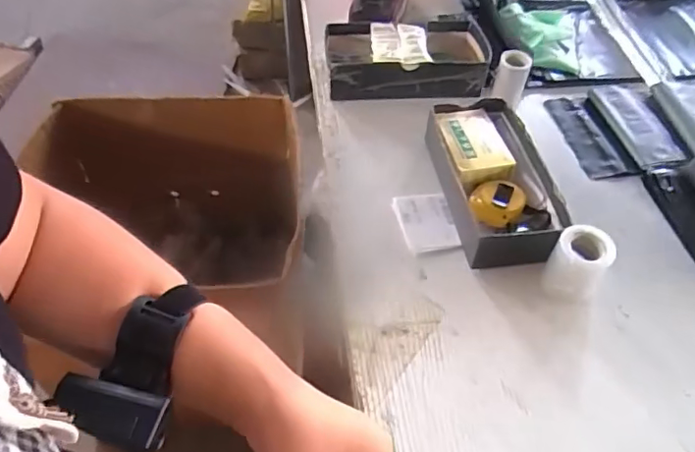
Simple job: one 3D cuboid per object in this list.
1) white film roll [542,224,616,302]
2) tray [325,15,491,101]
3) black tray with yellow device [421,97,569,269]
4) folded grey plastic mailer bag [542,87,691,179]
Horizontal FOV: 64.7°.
[{"bbox_3d":[0.232,0.040,0.555,0.055,0.064,0.053,34,58,23],"label":"white film roll"},{"bbox_3d":[0.085,-0.239,0.777,0.231,0.050,0.123,-3,52,-4],"label":"tray"},{"bbox_3d":[0.165,-0.051,0.635,0.116,0.050,0.230,-4,52,-5],"label":"black tray with yellow device"},{"bbox_3d":[0.360,-0.130,0.723,0.146,0.011,0.157,-6,52,-6],"label":"folded grey plastic mailer bag"}]

